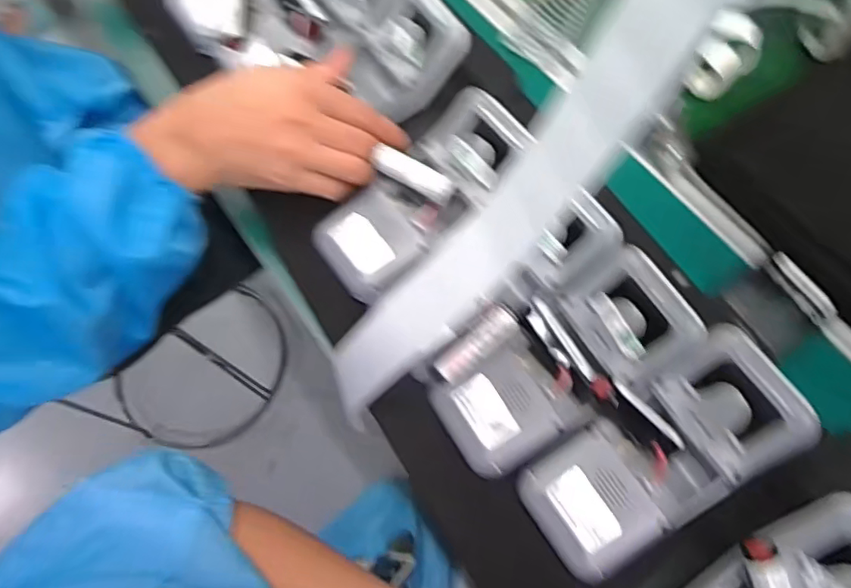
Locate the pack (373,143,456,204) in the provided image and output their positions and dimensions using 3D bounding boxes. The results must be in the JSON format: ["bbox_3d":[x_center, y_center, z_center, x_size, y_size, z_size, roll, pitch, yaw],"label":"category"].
[{"bbox_3d":[-0.007,-0.086,0.417,0.061,0.013,0.015,30,72,14],"label":"pack"}]

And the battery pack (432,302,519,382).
[{"bbox_3d":[0.033,0.031,0.373,0.062,0.015,0.020,-38,71,-12],"label":"battery pack"}]

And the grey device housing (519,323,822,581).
[{"bbox_3d":[0.145,0.100,0.352,0.168,0.026,0.077,-36,70,3],"label":"grey device housing"}]

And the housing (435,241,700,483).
[{"bbox_3d":[0.090,0.048,0.370,0.172,0.027,0.071,-35,70,3],"label":"housing"}]

